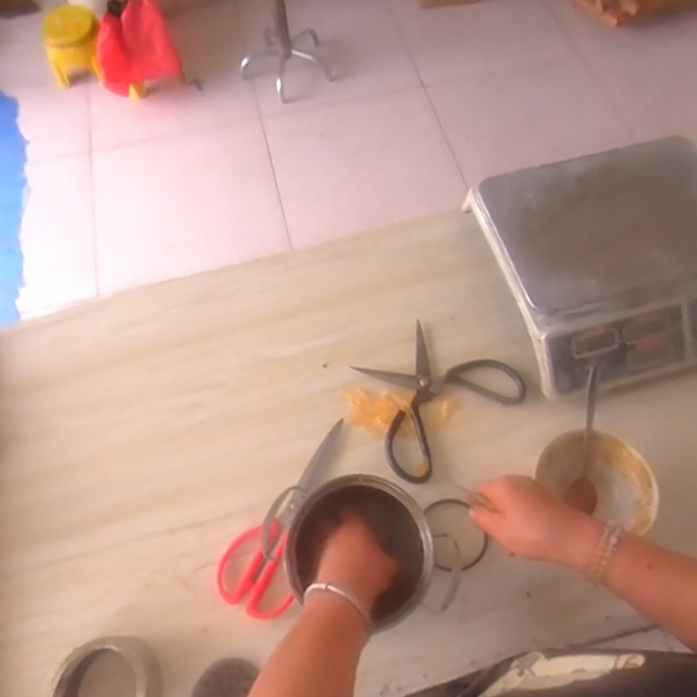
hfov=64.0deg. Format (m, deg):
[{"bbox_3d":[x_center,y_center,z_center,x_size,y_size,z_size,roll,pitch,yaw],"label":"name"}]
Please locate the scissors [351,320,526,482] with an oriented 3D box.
[{"bbox_3d":[0.110,0.057,0.762,0.212,0.024,0.175,-35,68,-16],"label":"scissors"}]

